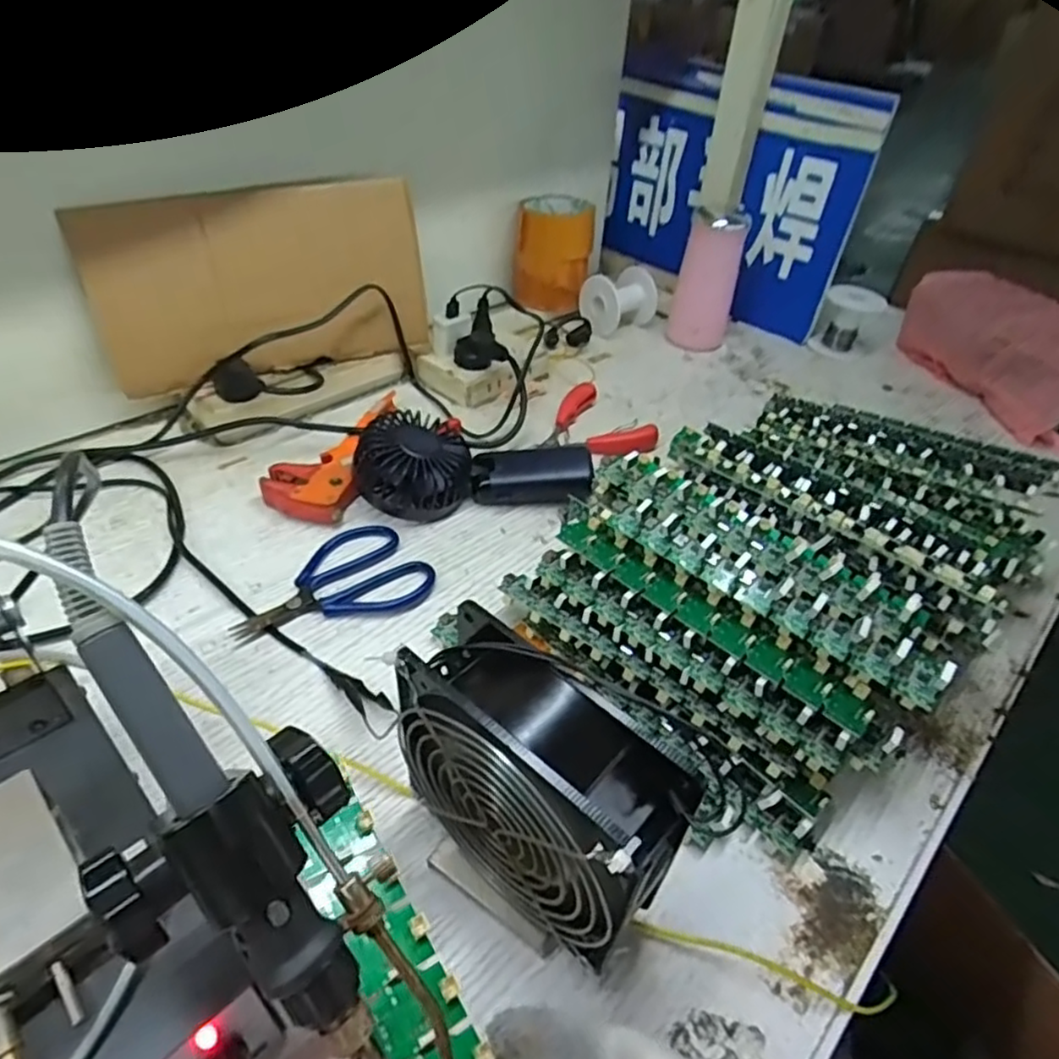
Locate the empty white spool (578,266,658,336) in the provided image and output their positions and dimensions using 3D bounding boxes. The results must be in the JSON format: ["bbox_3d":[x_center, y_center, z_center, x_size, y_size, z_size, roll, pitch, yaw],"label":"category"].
[{"bbox_3d":[0.101,-0.262,0.774,0.074,0.063,0.064,-22,49,-28],"label":"empty white spool"}]

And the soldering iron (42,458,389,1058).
[{"bbox_3d":[-0.079,0.082,0.182,0.028,0.018,0.219,-30,90,-33],"label":"soldering iron"}]

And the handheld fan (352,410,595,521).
[{"bbox_3d":[-0.042,-0.053,0.525,0.179,0.055,0.092,3,42,-4],"label":"handheld fan"}]

